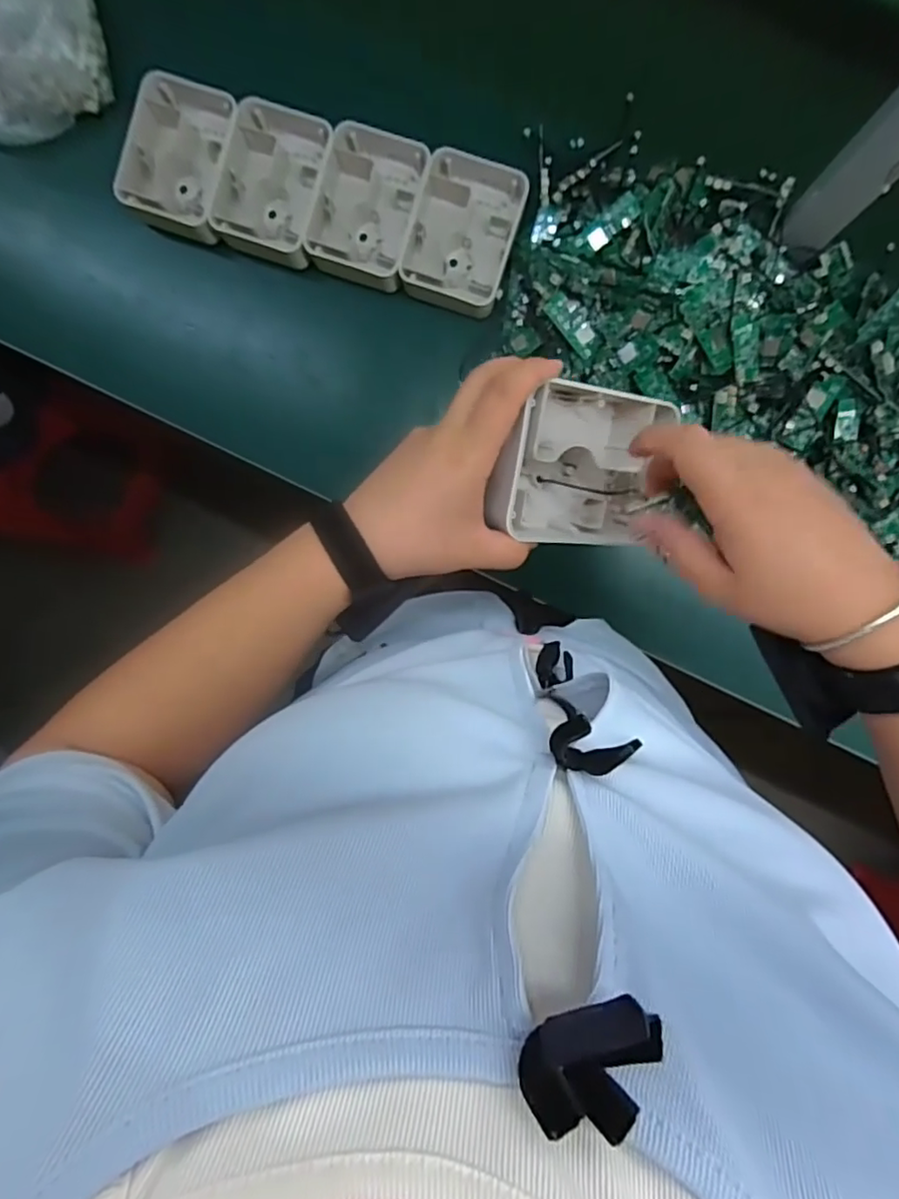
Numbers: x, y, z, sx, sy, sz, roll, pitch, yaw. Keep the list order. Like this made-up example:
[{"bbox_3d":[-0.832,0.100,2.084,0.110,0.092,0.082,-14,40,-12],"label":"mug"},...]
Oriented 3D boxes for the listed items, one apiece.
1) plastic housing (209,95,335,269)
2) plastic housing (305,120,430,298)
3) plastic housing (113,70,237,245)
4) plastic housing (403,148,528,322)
[{"bbox_3d":[-0.173,-0.416,0.587,0.099,0.034,0.138,19,95,1],"label":"plastic housing"},{"bbox_3d":[-0.082,-0.388,0.589,0.099,0.040,0.131,16,95,2],"label":"plastic housing"},{"bbox_3d":[-0.268,-0.442,0.592,0.099,0.039,0.135,19,95,1],"label":"plastic housing"},{"bbox_3d":[0.015,-0.365,0.591,0.100,0.049,0.138,19,95,1],"label":"plastic housing"}]

